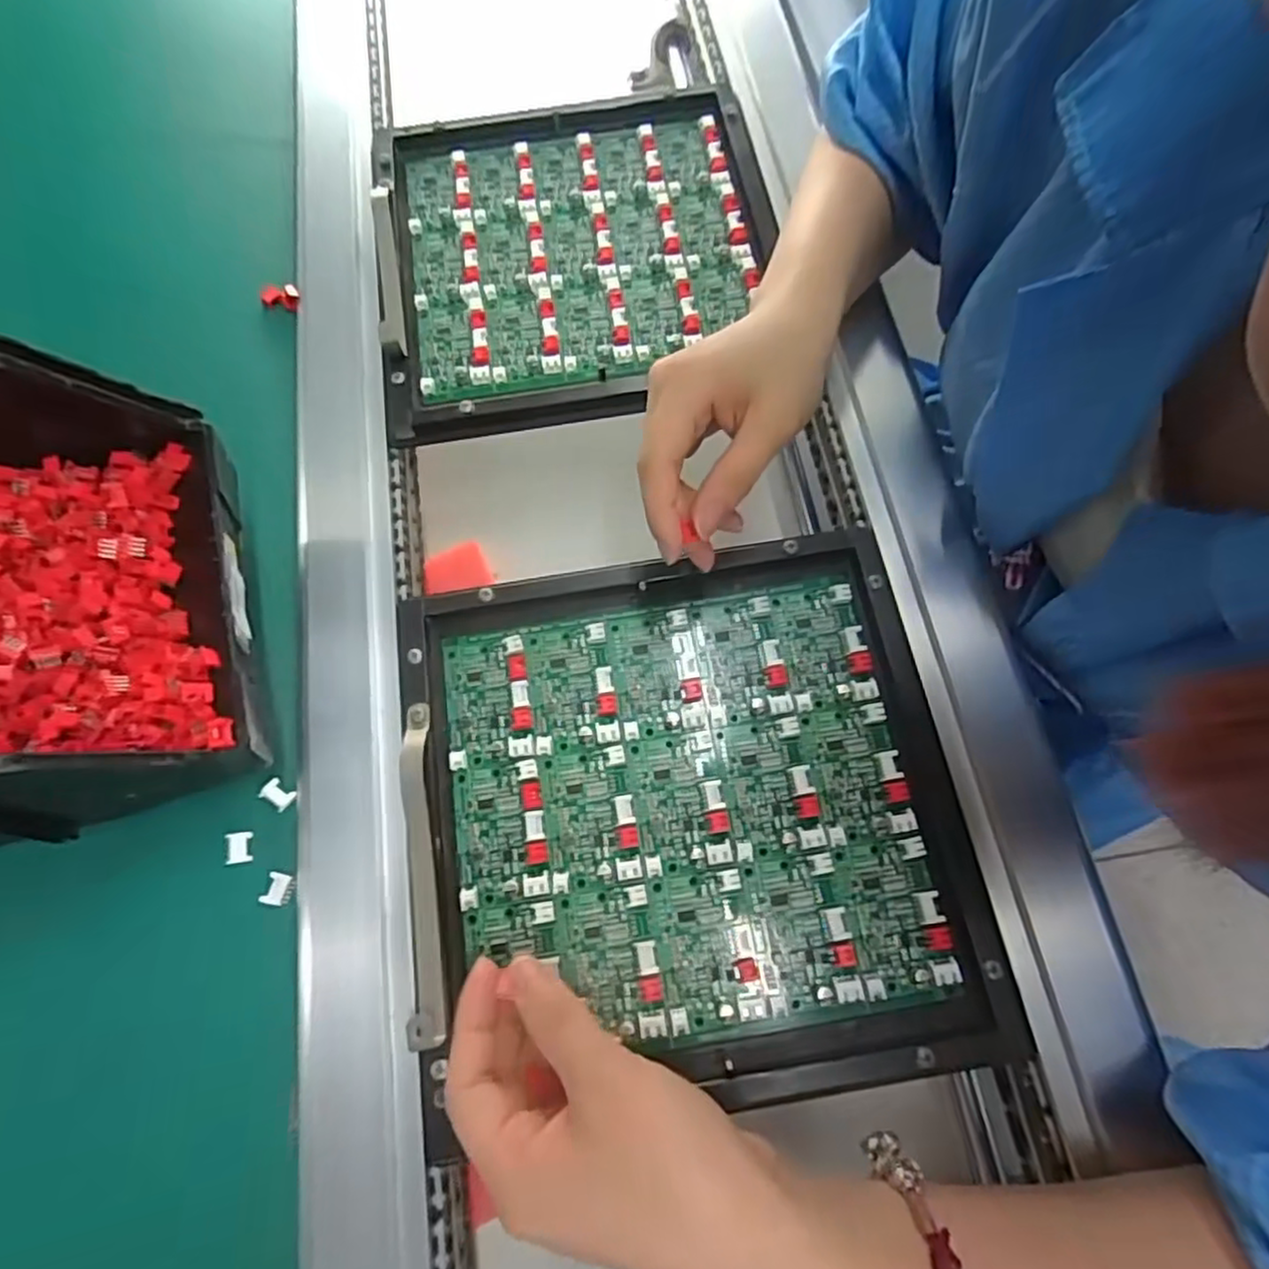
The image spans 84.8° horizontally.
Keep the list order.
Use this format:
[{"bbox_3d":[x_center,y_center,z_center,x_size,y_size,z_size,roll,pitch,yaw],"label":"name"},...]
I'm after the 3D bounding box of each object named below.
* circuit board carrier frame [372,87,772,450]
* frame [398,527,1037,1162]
[{"bbox_3d":[-0.035,-0.240,0.429,0.238,0.022,0.243,-9,72,0],"label":"circuit board carrier frame"},{"bbox_3d":[0.020,0.073,0.306,0.232,0.019,0.224,-8,72,0],"label":"frame"}]

